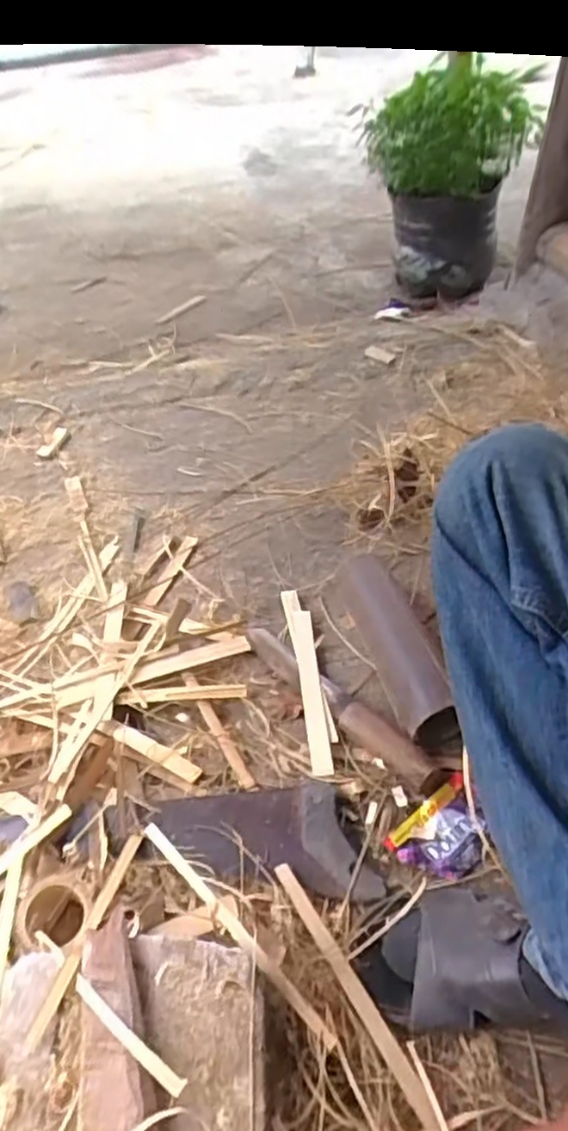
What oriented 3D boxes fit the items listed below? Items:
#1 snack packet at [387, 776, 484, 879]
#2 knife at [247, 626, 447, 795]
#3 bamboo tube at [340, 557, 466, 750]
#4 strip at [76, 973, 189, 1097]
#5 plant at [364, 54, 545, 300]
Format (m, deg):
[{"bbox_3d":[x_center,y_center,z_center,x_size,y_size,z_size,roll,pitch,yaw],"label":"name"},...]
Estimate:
[{"bbox_3d":[0.162,0.264,0.675,0.105,0.010,0.070,-31,51,-26],"label":"snack packet"},{"bbox_3d":[0.056,0.146,0.770,0.041,0.033,0.285,-34,53,-28],"label":"knife"},{"bbox_3d":[0.129,0.082,0.804,0.059,0.066,0.287,-12,45,-9],"label":"bamboo tube"},{"bbox_3d":[-0.110,0.326,0.476,0.108,0.009,0.011,27,51,26],"label":"strip"},{"bbox_3d":[0.338,-0.771,1.407,0.292,0.443,0.378,12,46,14],"label":"plant"}]

